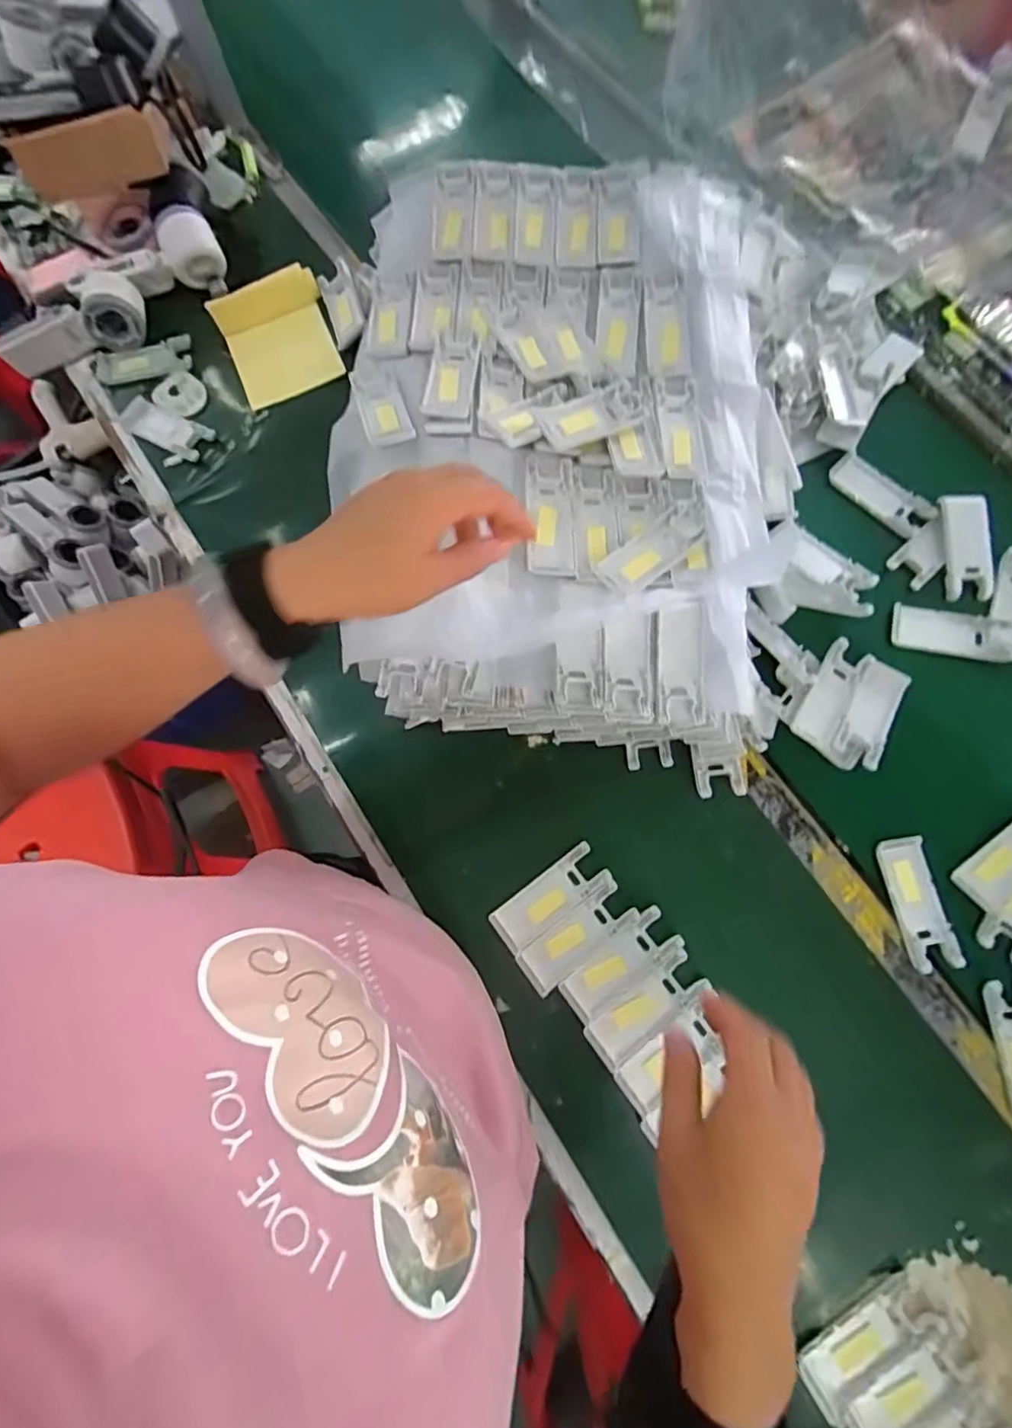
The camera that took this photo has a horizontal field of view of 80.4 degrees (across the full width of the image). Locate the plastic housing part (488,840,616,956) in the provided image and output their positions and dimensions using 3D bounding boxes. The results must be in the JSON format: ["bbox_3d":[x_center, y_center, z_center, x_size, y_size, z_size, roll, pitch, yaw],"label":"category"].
[{"bbox_3d":[0.037,0.158,0.513,0.104,0.009,0.039,-36,78,-7],"label":"plastic housing part"}]

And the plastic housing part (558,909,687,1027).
[{"bbox_3d":[0.095,0.209,0.500,0.104,0.005,0.039,-36,78,-7],"label":"plastic housing part"}]

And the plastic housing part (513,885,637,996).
[{"bbox_3d":[0.060,0.189,0.506,0.104,0.007,0.038,-36,78,-7],"label":"plastic housing part"}]

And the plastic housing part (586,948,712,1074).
[{"bbox_3d":[0.116,0.242,0.489,0.104,0.006,0.040,-36,78,-7],"label":"plastic housing part"}]

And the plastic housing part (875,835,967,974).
[{"bbox_3d":[0.346,0.158,0.502,0.039,0.007,0.105,-9,76,0],"label":"plastic housing part"}]

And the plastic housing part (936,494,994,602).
[{"bbox_3d":[0.446,-0.162,0.578,0.044,0.006,0.107,3,76,3],"label":"plastic housing part"}]

